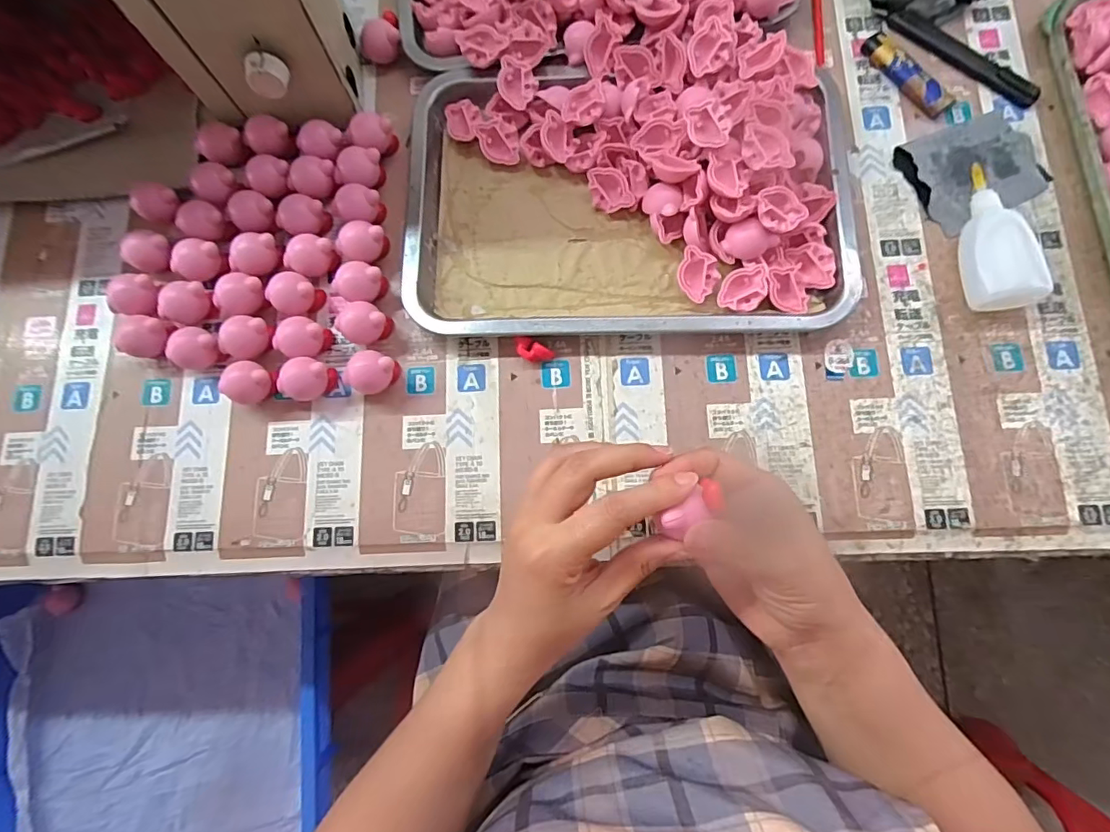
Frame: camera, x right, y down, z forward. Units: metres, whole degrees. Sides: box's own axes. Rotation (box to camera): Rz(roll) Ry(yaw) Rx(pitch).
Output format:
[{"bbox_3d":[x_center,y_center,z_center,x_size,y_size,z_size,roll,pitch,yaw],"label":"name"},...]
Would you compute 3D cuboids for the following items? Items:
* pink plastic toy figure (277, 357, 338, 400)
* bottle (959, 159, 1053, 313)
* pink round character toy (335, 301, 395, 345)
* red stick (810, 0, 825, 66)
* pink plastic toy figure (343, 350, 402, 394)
[{"bbox_3d":[-0.169,-0.024,0.365,0.024,0.030,0.028,17,82,5],"label":"pink plastic toy figure"},{"bbox_3d":[0.297,-0.122,0.366,0.041,0.030,0.102,-9,80,1],"label":"bottle"},{"bbox_3d":[-0.134,-0.063,0.375,0.028,0.030,0.028,0,81,2],"label":"pink round character toy"},{"bbox_3d":[0.208,-0.317,0.422,0.010,0.007,0.088,-1,81,2],"label":"red stick"},{"bbox_3d":[-0.124,-0.029,0.364,0.026,0.032,0.028,20,82,6],"label":"pink plastic toy figure"}]

